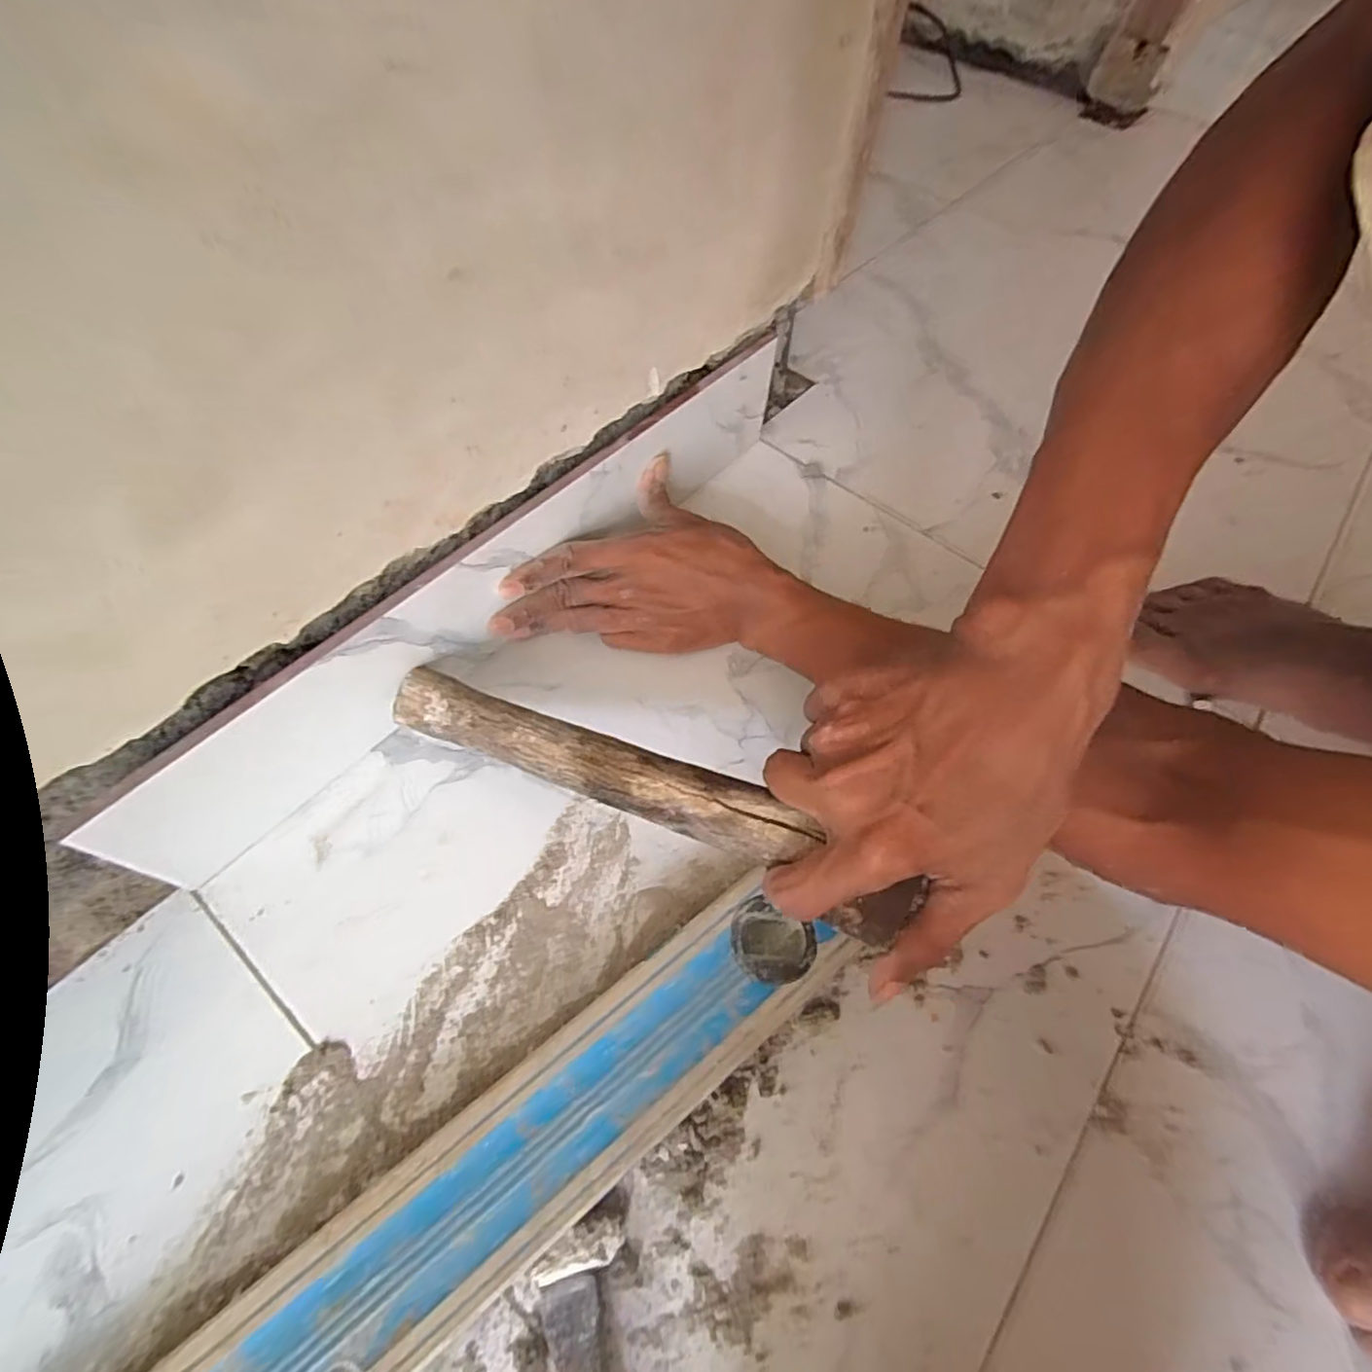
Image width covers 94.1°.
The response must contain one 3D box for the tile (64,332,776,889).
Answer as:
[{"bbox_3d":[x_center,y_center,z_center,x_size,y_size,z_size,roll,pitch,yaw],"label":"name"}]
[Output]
[{"bbox_3d":[-0.102,-0.075,0.396,0.016,0.091,0.479,38,66,17],"label":"tile"}]

